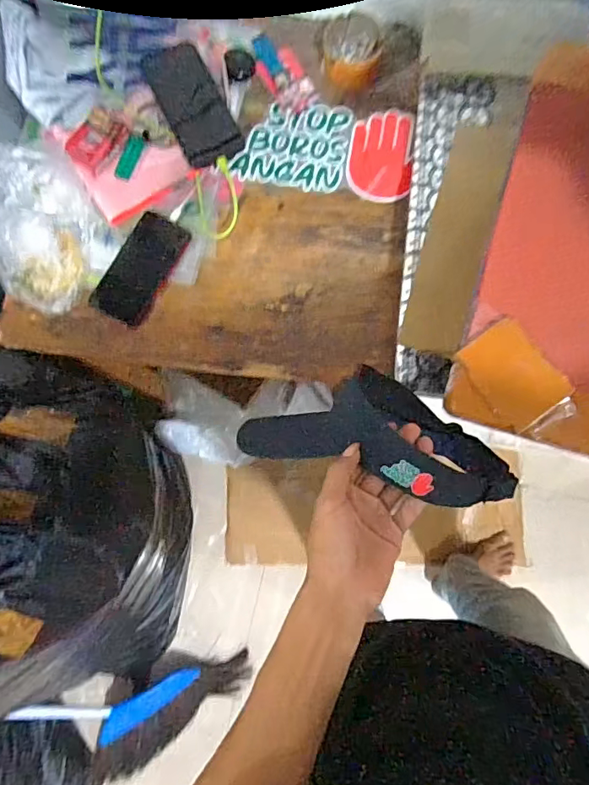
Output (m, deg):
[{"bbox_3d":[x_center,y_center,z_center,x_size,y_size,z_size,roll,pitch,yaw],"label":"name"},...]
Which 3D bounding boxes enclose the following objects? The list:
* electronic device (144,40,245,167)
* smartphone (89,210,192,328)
[{"bbox_3d":[-0.128,-0.366,0.638,0.074,0.009,0.138,-26,117,-1],"label":"electronic device"},{"bbox_3d":[-0.203,-0.164,0.659,0.080,0.004,0.150,26,84,7],"label":"smartphone"}]

